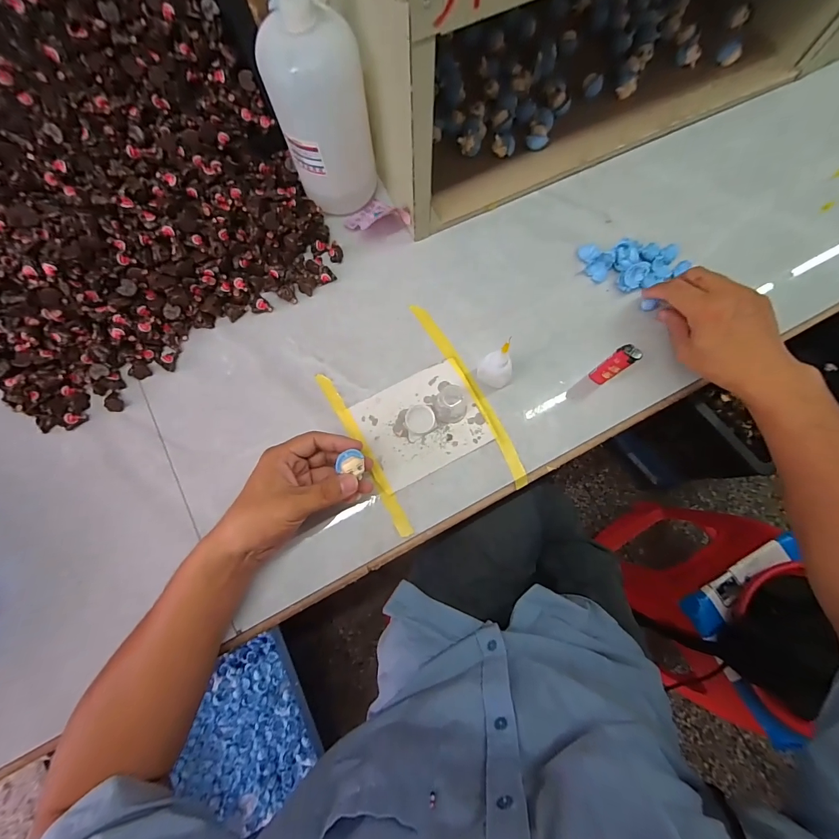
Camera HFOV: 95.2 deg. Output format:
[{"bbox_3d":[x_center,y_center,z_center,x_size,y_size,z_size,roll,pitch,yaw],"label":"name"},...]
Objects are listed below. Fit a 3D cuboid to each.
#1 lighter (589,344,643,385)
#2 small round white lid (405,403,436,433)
[{"bbox_3d":[0.201,-0.056,0.400,0.022,0.083,0.013,44,82,9],"label":"lighter"},{"bbox_3d":[0.001,0.000,0.423,0.032,0.012,0.031,2,78,1],"label":"small round white lid"}]

